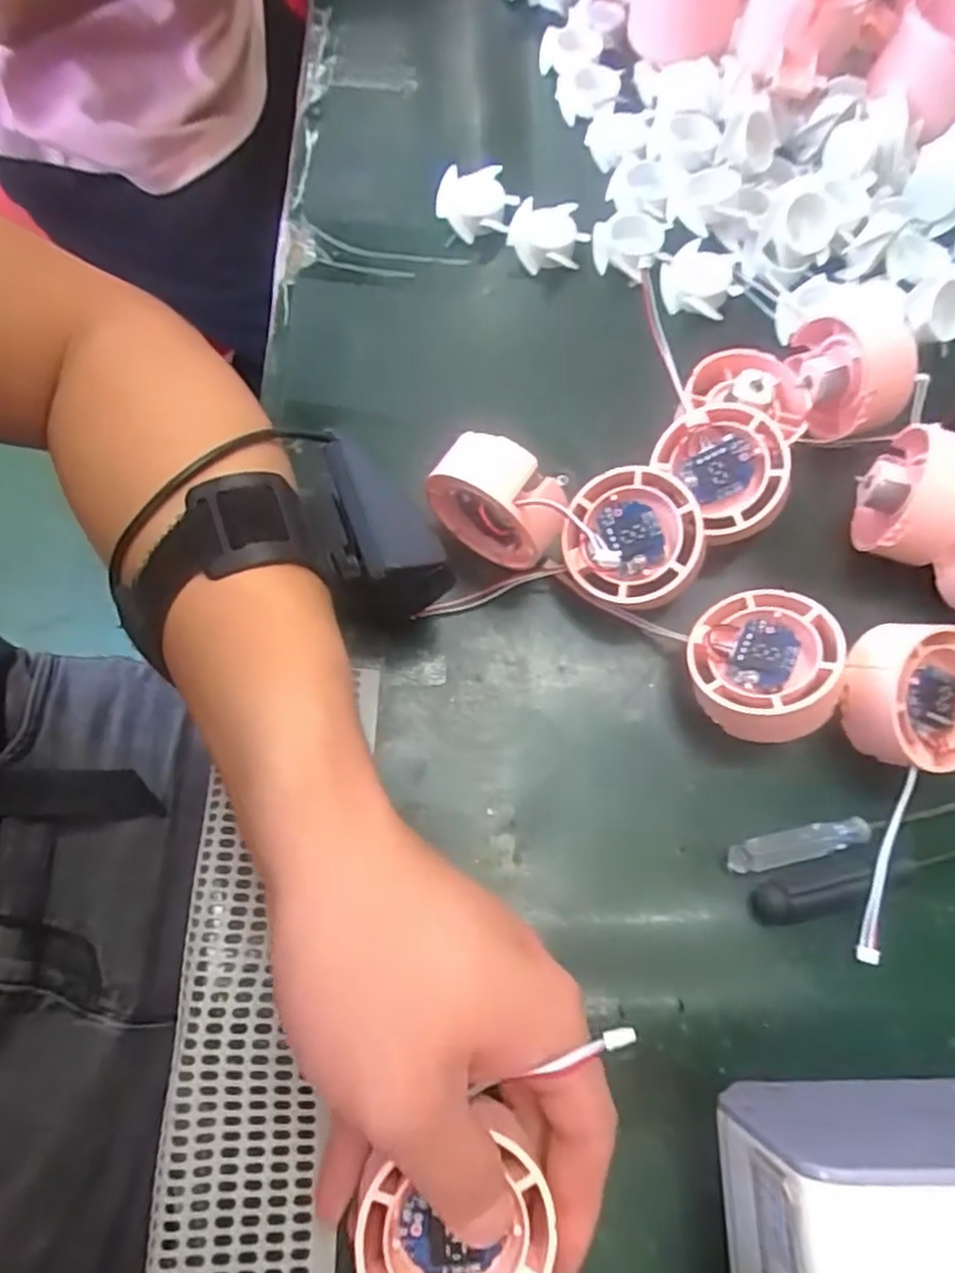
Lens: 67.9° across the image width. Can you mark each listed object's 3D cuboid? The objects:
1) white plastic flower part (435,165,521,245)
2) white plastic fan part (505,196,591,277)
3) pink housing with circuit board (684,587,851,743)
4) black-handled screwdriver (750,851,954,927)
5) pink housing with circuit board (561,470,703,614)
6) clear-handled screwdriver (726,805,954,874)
[{"bbox_3d":[-0.001,-0.225,0.366,0.040,0.019,0.029,-7,71,-5],"label":"white plastic flower part"},{"bbox_3d":[0.036,-0.205,0.365,0.037,0.022,0.029,-11,71,-6],"label":"white plastic fan part"},{"bbox_3d":[0.110,0.012,0.270,0.052,0.025,0.054,23,69,35],"label":"pink housing with circuit board"},{"bbox_3d":[0.160,0.086,0.261,0.120,0.012,0.015,-11,71,-6],"label":"black-handled screwdriver"},{"bbox_3d":[0.062,-0.039,0.284,0.052,0.023,0.052,14,91,11],"label":"pink housing with circuit board"},{"bbox_3d":[0.152,0.071,0.269,0.118,0.011,0.011,-13,71,-7],"label":"clear-handled screwdriver"}]

